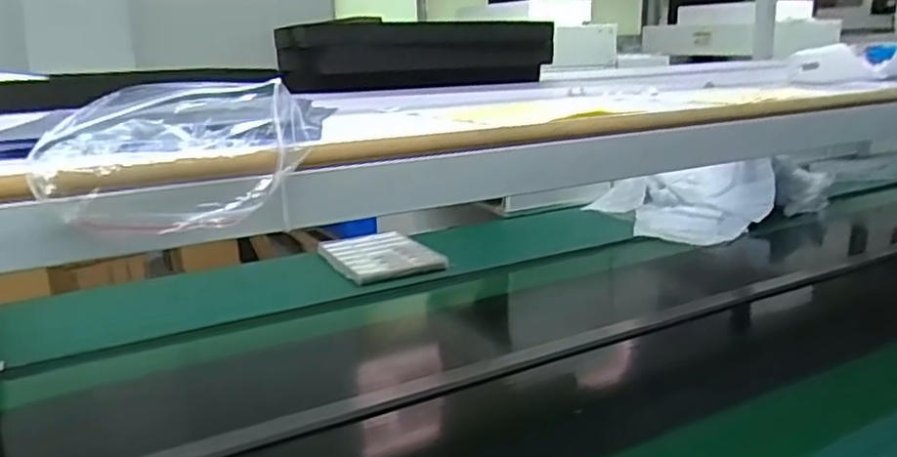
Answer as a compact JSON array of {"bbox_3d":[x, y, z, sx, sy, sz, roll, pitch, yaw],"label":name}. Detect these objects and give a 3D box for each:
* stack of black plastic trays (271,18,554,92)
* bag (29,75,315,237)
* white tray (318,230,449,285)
[{"bbox_3d":[-0.034,-0.284,1.108,0.472,0.101,0.128,-10,18,-28],"label":"stack of black plastic trays"},{"bbox_3d":[-0.167,-0.047,0.427,0.161,0.084,0.060,-7,17,-20],"label":"bag"},{"bbox_3d":[-0.184,0.066,1.738,0.247,0.027,0.371,-10,17,-27],"label":"white tray"}]

